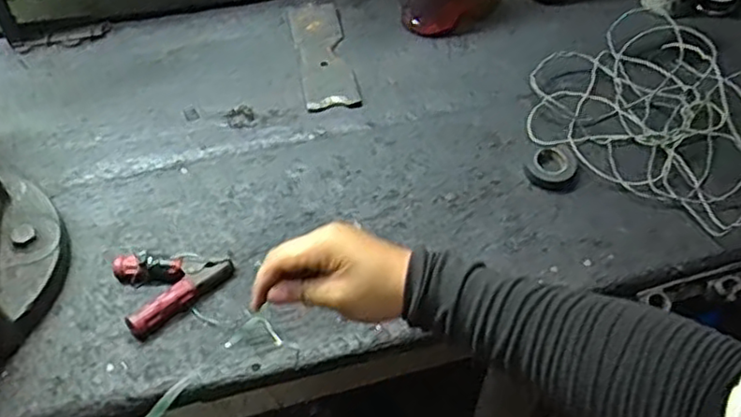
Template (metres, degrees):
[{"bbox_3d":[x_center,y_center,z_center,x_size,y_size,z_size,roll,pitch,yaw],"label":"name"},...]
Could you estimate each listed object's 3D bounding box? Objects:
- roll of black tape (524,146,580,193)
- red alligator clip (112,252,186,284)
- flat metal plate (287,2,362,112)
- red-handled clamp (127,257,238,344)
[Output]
[{"bbox_3d":[0.211,-0.045,0.794,0.062,0.022,0.061,1,50,-1],"label":"roll of black tape"},{"bbox_3d":[-0.224,0.061,0.697,0.072,0.026,0.025,3,50,1],"label":"red alligator clip"},{"bbox_3d":[-0.066,-0.214,0.929,0.069,0.010,0.222,-8,51,-8],"label":"flat metal plate"},{"bbox_3d":[-0.185,0.086,0.679,0.117,0.023,0.024,-37,60,-28],"label":"red-handled clamp"}]

